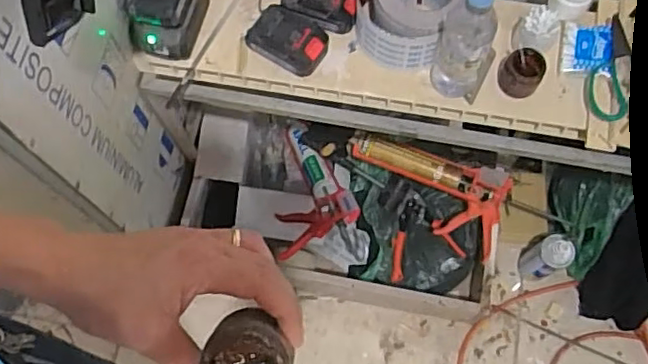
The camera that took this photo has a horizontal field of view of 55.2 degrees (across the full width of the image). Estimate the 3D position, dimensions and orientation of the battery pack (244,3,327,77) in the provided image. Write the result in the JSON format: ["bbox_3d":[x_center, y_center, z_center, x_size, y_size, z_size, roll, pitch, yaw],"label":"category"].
[{"bbox_3d":[-0.056,-0.220,0.938,0.121,0.047,0.082,27,72,11],"label":"battery pack"}]

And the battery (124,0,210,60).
[{"bbox_3d":[-0.236,-0.266,0.933,0.081,0.106,0.134,15,70,7],"label":"battery"}]

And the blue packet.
[{"bbox_3d":[0.389,-0.195,0.922,0.074,0.009,0.080,8,87,13],"label":"blue packet"}]

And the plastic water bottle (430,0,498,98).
[{"bbox_3d":[0.191,-0.185,0.841,0.073,0.213,0.064,22,71,9],"label":"plastic water bottle"}]

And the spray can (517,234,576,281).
[{"bbox_3d":[0.453,0.155,1.269,0.067,0.155,0.069,-1,69,1],"label":"spray can"}]

